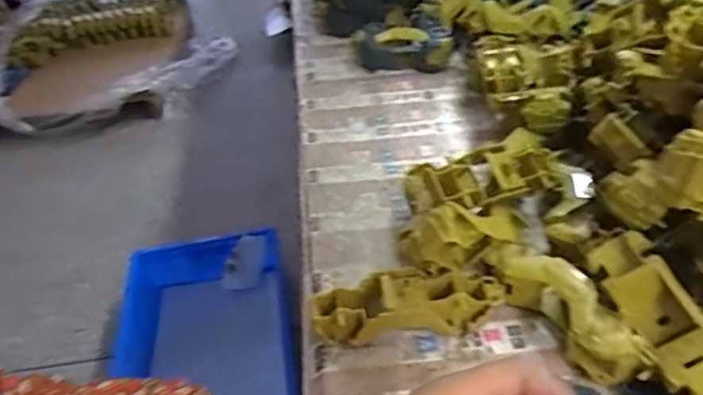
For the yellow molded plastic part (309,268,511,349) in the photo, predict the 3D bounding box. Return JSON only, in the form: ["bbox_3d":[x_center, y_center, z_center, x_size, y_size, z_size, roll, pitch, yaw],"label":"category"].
[{"bbox_3d":[0.054,0.109,0.554,0.180,0.053,0.055,-5,39,1],"label":"yellow molded plastic part"}]

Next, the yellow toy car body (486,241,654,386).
[{"bbox_3d":[0.197,0.103,0.529,0.055,0.061,0.167,-23,42,-20],"label":"yellow toy car body"}]

